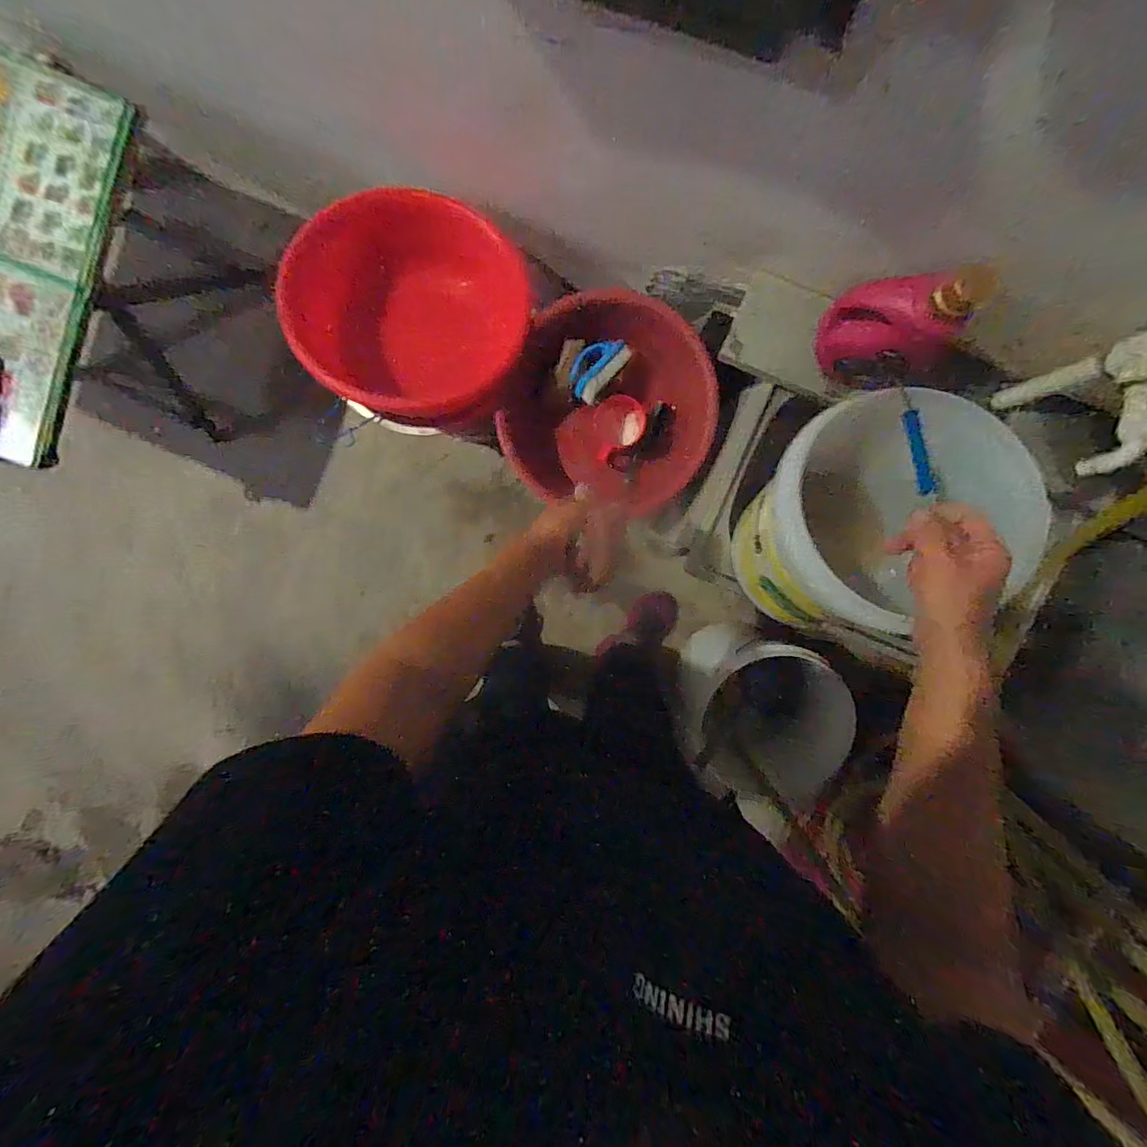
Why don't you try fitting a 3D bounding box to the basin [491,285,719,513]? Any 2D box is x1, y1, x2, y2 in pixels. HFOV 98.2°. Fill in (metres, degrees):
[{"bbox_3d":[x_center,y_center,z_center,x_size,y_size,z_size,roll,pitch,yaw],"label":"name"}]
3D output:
[{"bbox_3d":[0.060,-0.308,0.923,0.384,0.119,0.384,6,116,12],"label":"basin"}]

